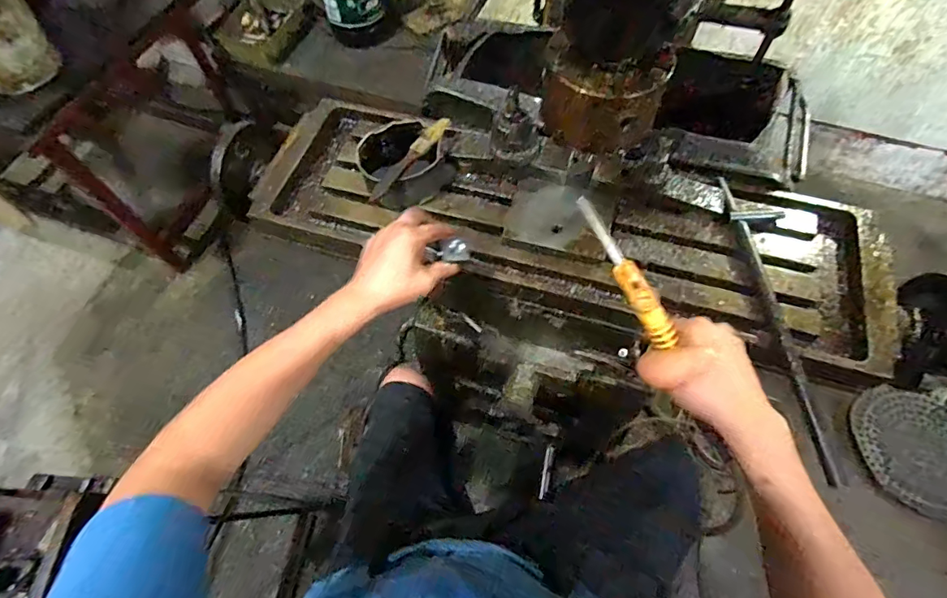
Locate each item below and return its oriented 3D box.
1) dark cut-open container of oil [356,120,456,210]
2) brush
[{"bbox_3d":[-0.094,-0.176,0.632,0.122,0.073,0.104,-31,67,-14],"label":"dark cut-open container of oil"},{"bbox_3d":[-0.083,-0.177,0.589,0.021,0.020,0.145,35,68,17],"label":"brush"}]

